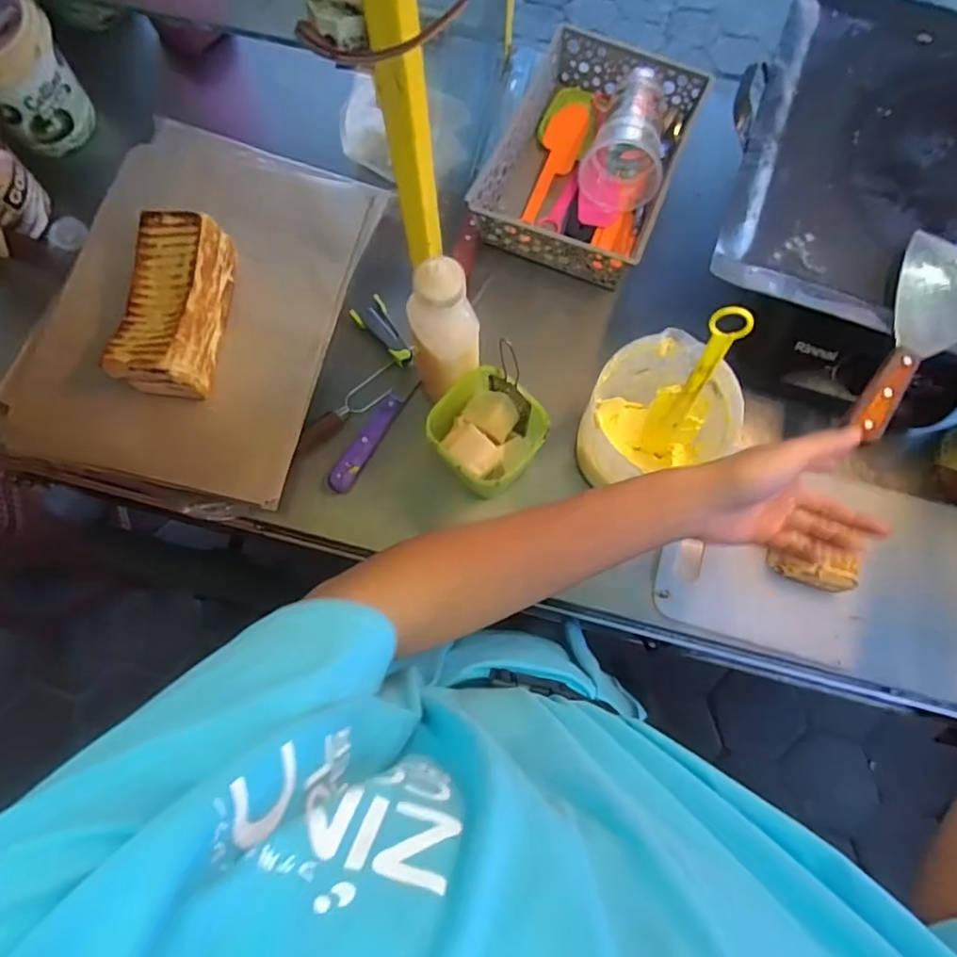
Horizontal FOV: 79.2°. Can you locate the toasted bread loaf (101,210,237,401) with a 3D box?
[{"bbox_3d":[-0.314,-0.178,0.597,0.084,0.062,0.178,7,76,4],"label":"toasted bread loaf"}]

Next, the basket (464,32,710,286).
[{"bbox_3d":[0.129,-0.375,0.679,0.199,0.068,0.268,22,77,7],"label":"basket"}]

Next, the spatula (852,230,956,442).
[{"bbox_3d":[0.378,-0.118,0.496,0.085,0.015,0.183,30,86,9],"label":"spatula"}]

